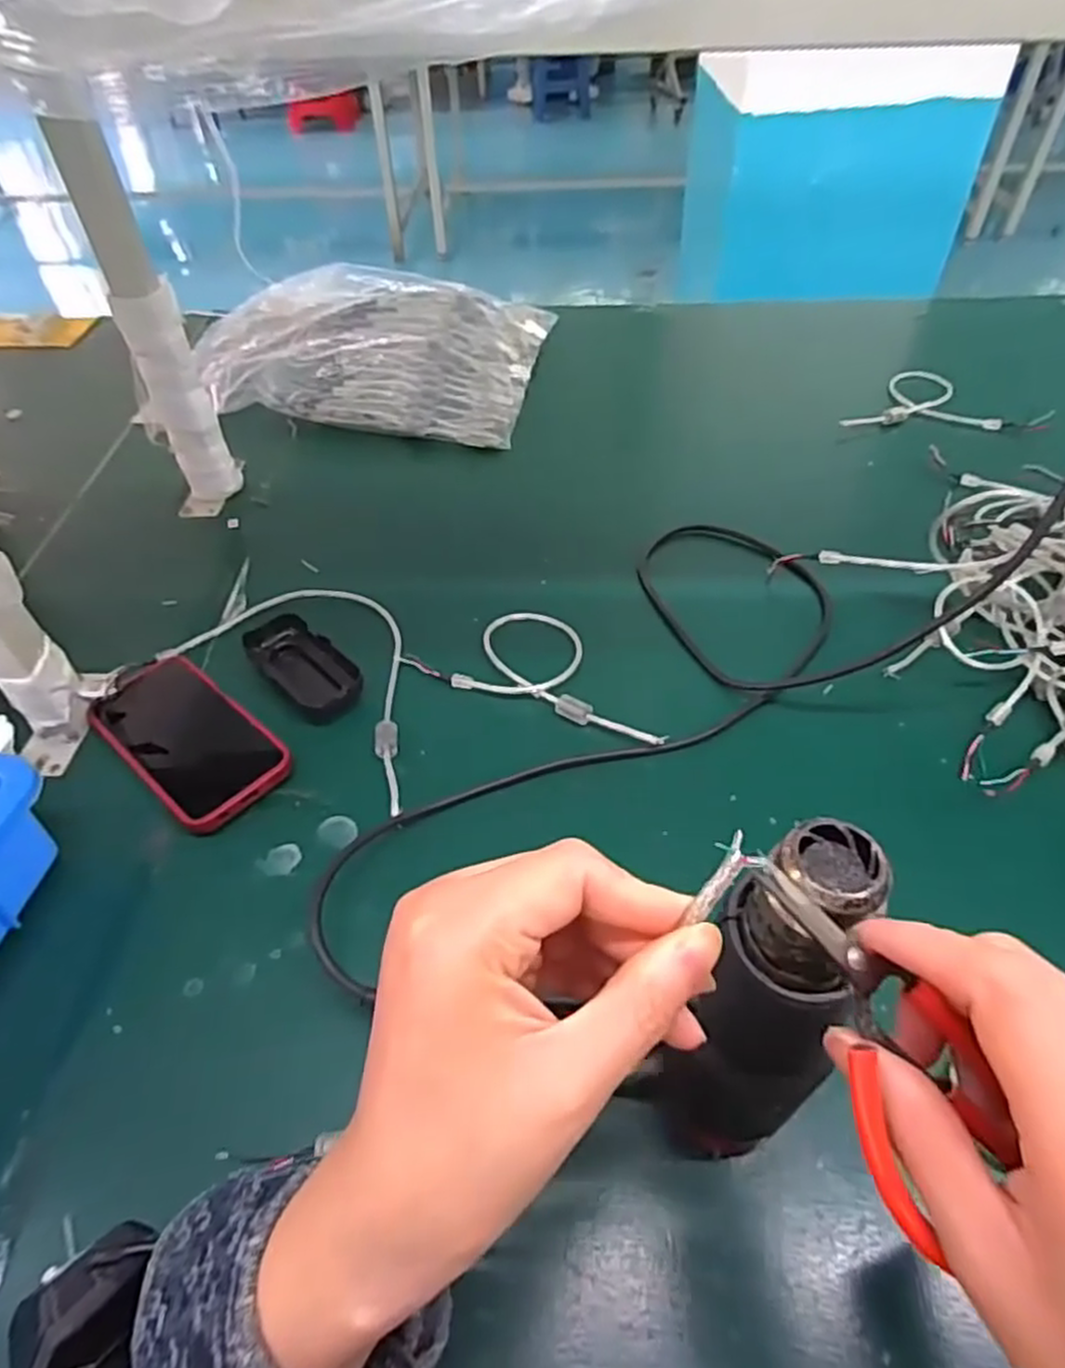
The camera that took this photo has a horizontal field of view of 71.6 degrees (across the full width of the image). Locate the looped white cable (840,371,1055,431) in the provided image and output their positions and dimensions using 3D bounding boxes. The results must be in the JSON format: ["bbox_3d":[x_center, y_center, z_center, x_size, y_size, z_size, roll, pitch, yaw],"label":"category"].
[{"bbox_3d":[0.465,-0.323,0.847,0.210,0.022,0.112,6,48,9],"label":"looped white cable"}]

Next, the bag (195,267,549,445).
[{"bbox_3d":[-0.207,-0.411,0.903,0.415,0.080,0.305,7,48,10],"label":"bag"}]

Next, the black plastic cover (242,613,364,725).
[{"bbox_3d":[-0.180,-0.014,0.583,0.057,0.018,0.113,-35,55,-26],"label":"black plastic cover"}]

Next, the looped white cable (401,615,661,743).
[{"bbox_3d":[0.012,-0.017,0.594,0.216,0.012,0.099,16,50,17],"label":"looped white cable"}]

